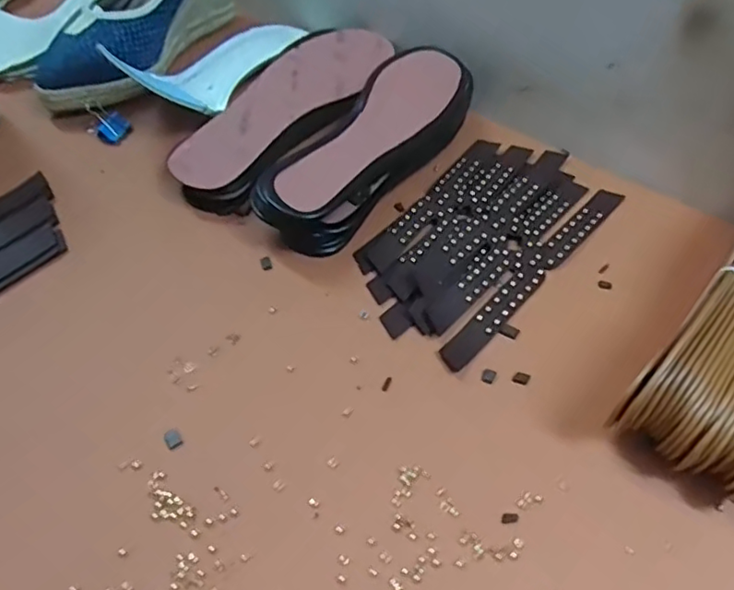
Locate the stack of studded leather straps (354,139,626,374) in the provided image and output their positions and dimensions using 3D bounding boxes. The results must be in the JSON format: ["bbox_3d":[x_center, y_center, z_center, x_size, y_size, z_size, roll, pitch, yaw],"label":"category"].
[{"bbox_3d":[0.089,-0.048,0.459,0.113,0.021,0.220,37,58,22],"label":"stack of studded leather straps"}]

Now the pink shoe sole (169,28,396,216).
[{"bbox_3d":[-0.062,-0.161,0.497,0.085,0.027,0.236,24,54,13],"label":"pink shoe sole"}]

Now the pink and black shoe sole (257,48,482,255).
[{"bbox_3d":[0.002,-0.117,0.476,0.071,0.055,0.226,34,57,20],"label":"pink and black shoe sole"}]

